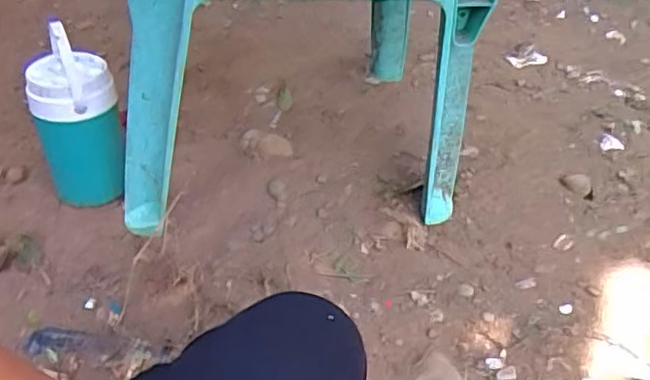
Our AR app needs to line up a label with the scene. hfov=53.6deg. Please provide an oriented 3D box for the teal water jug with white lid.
[{"bbox_3d":[-0.354,-0.082,0.927,0.111,0.257,0.116,-13,45,-22],"label":"teal water jug with white lid"}]

